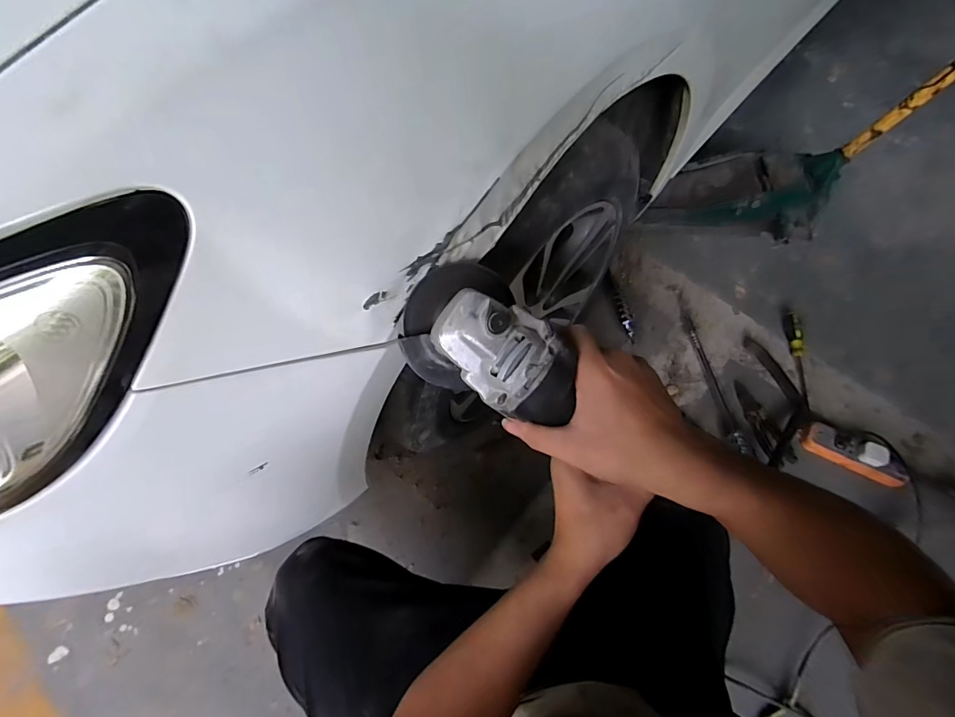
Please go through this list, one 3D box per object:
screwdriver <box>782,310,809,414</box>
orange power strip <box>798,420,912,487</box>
[{"bbox_3d":[0.825,-0.009,1.101,0.039,0.028,0.285,8,62,4],"label":"screwdriver"},{"bbox_3d":[0.805,0.202,0.919,0.177,0.028,0.072,32,92,44],"label":"orange power strip"}]

